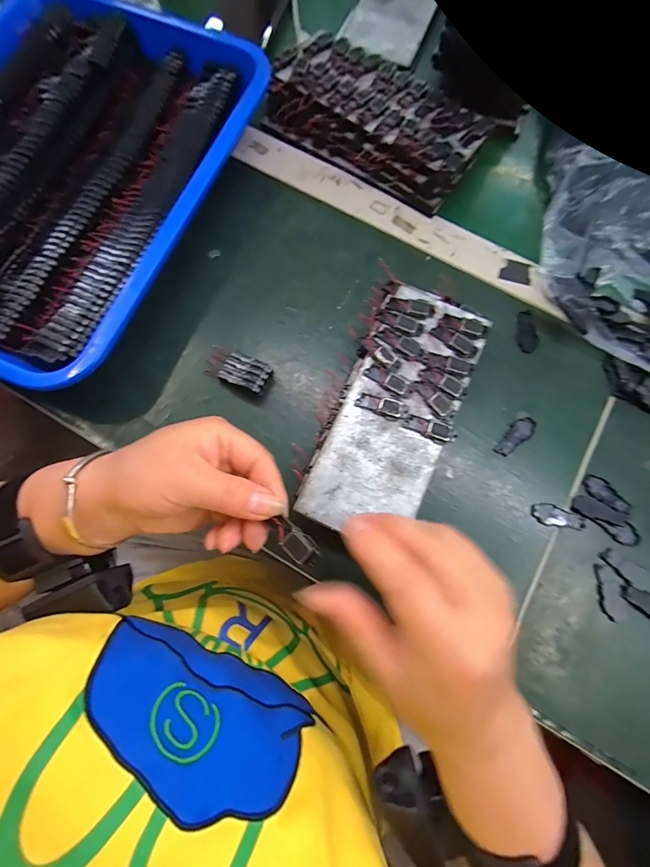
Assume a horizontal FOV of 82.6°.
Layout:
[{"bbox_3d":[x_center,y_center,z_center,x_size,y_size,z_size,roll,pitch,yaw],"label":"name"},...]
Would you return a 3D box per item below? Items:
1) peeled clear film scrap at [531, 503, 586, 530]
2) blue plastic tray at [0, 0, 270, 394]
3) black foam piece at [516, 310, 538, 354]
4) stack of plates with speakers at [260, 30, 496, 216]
[{"bbox_3d":[0.180,0.064,0.283,0.039,0.004,0.016,12,78,2],"label":"peeled clear film scrap"},{"bbox_3d":[-0.225,-0.225,0.321,0.267,0.051,0.361,23,78,5],"label":"blue plastic tray"},{"bbox_3d":[0.175,-0.090,0.320,0.017,0.004,0.040,4,78,0],"label":"black foam piece"},{"bbox_3d":[0.047,-0.292,0.346,0.192,0.035,0.095,32,79,6],"label":"stack of plates with speakers"}]

